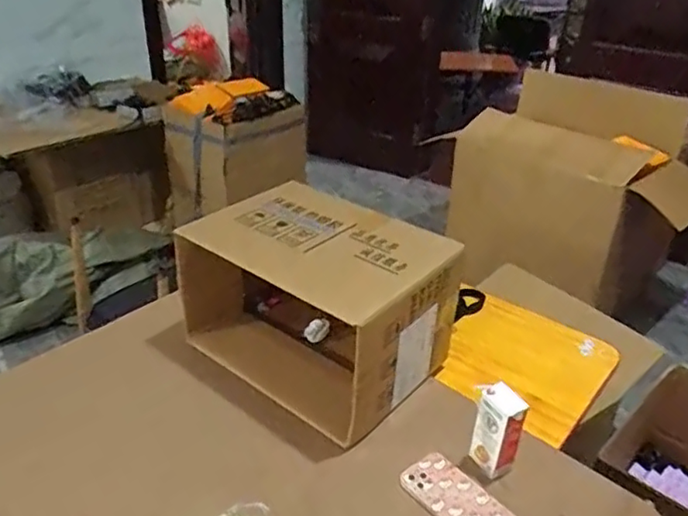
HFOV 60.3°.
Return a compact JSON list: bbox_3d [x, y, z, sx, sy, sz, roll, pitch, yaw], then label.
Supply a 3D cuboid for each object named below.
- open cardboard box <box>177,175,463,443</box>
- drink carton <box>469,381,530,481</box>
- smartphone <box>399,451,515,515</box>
[{"bbox_3d":[-0.060,0.070,1.019,0.410,0.244,0.289,25,37,34],"label":"open cardboard box"},{"bbox_3d":[0.216,0.252,0.846,0.046,0.145,0.058,-15,34,-26],"label":"drink carton"},{"bbox_3d":[0.158,0.335,0.813,0.086,0.017,0.156,-24,38,-36],"label":"smartphone"}]

